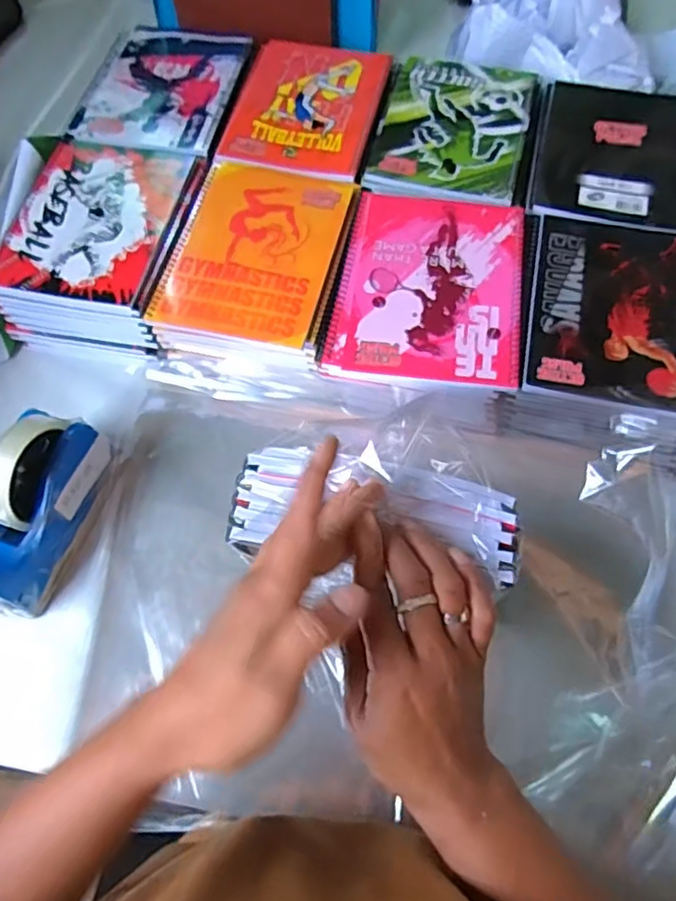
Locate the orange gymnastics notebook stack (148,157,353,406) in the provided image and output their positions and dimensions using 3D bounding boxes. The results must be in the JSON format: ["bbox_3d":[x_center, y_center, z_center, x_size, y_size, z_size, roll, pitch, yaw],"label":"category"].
[{"bbox_3d":[-0.077,-0.170,0.598,0.163,0.079,0.219,14,67,10],"label":"orange gymnastics notebook stack"}]

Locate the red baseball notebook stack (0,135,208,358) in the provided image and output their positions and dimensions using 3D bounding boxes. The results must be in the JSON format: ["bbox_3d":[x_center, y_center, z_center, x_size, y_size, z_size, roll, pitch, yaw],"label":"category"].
[{"bbox_3d":[-0.233,-0.207,0.619,0.157,0.079,0.217,10,66,8],"label":"red baseball notebook stack"}]

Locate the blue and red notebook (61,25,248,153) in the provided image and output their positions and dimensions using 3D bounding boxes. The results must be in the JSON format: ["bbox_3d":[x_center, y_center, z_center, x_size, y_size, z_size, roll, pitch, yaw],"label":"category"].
[{"bbox_3d":[-0.192,-0.408,0.675,0.157,0.012,0.207,11,67,7],"label":"blue and red notebook"}]

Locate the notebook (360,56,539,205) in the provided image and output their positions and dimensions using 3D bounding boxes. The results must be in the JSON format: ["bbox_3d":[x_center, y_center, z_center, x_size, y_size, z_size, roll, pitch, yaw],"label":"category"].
[{"bbox_3d":[0.121,-0.339,0.634,0.150,0.006,0.209,13,67,8],"label":"notebook"}]

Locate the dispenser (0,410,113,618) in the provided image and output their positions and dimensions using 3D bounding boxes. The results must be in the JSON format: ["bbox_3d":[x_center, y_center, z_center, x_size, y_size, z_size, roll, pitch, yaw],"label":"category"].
[{"bbox_3d":[-0.253,0.045,0.497,0.055,0.101,0.155,15,67,10],"label":"dispenser"}]

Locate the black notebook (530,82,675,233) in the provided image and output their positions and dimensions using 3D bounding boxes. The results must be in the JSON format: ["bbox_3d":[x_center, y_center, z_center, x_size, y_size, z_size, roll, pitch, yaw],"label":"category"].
[{"bbox_3d":[0.289,-0.310,0.617,0.153,0.011,0.213,13,67,8],"label":"black notebook"}]

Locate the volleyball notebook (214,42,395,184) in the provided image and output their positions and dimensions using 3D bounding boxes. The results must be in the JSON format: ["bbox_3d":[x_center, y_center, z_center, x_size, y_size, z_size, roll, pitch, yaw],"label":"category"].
[{"bbox_3d":[-0.032,-0.376,0.660,0.153,0.011,0.210,11,67,7],"label":"volleyball notebook"}]

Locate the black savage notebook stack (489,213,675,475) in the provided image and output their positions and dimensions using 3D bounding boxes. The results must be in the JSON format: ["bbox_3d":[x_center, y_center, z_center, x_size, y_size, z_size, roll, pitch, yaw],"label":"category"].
[{"bbox_3d":[0.243,-0.107,0.559,0.178,0.072,0.215,13,67,9],"label":"black savage notebook stack"}]

